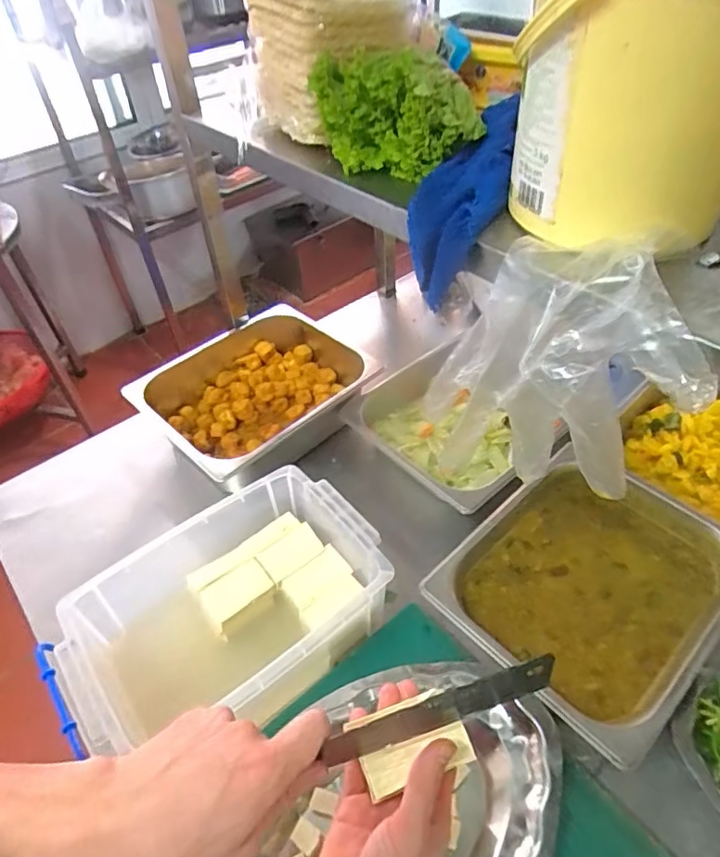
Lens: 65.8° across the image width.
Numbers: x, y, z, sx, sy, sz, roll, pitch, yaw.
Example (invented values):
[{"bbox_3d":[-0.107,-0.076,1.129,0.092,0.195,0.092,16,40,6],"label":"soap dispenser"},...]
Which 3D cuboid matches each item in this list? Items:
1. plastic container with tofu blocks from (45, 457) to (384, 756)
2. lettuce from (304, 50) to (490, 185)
[{"bbox_3d":[-0.134,0.218,0.644,0.320,0.149,0.216,-34,53,-26],"label":"plastic container with tofu blocks"},{"bbox_3d":[0.034,-0.295,0.523,0.149,0.092,0.060,0,46,4],"label":"lettuce"}]

